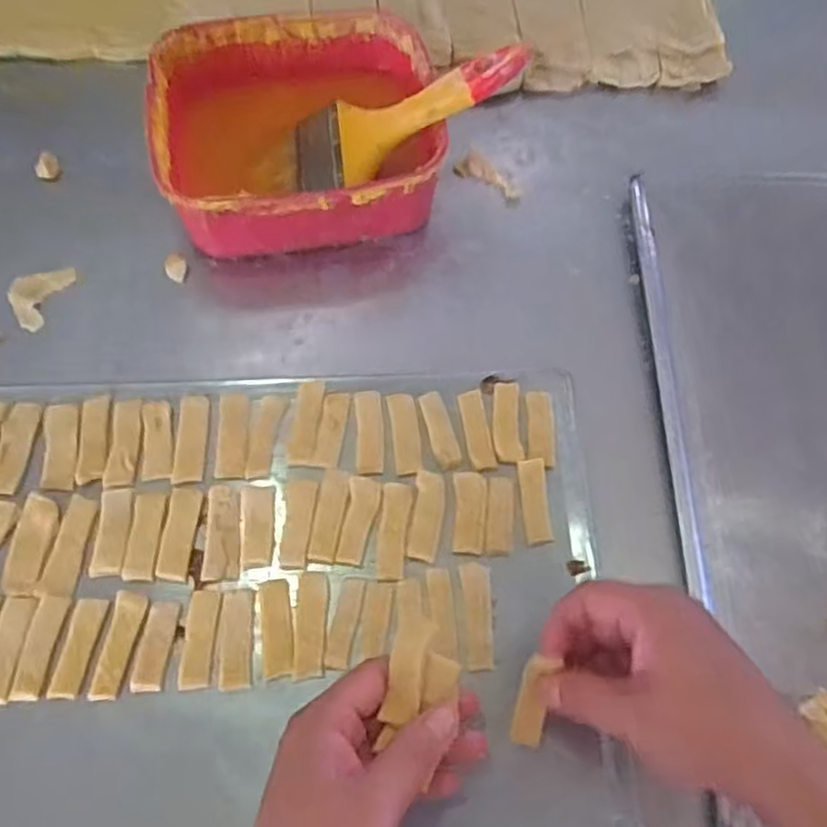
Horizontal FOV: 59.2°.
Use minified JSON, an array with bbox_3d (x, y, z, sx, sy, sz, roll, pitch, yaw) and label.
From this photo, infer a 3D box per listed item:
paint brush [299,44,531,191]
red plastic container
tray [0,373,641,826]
[{"bbox_3d":[-0.007,-0.204,0.492,0.172,0.016,0.079,-16,65,21],"label":"paint brush"},{"bbox_3d":[-0.083,-0.202,0.531,0.191,0.071,0.176,-6,67,-3],"label":"red plastic container"},{"bbox_3d":[-0.107,0.127,0.415,0.434,0.017,0.323,-2,67,-2],"label":"tray"}]

